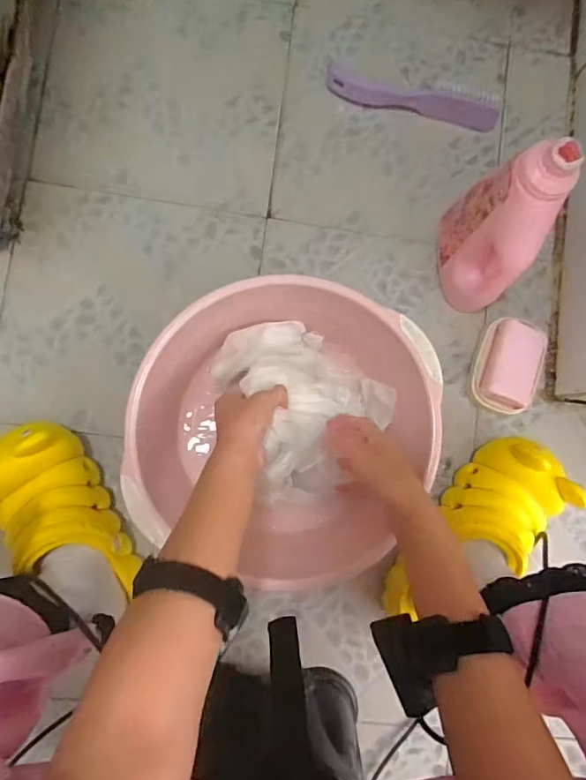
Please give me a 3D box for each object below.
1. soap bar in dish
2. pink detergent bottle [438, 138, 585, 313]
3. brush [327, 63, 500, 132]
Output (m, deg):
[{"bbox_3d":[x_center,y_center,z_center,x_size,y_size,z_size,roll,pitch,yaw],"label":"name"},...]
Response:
[{"bbox_3d":[0.270,-0.029,0.630,0.076,0.039,0.113,19,84,-4],"label":"soap bar in dish"},{"bbox_3d":[0.226,-0.169,0.549,0.056,0.215,0.115,3,85,-5],"label":"pink detergent bottle"},{"bbox_3d":[0.158,-0.390,0.658,0.229,0.019,0.048,11,84,-4],"label":"brush"}]

